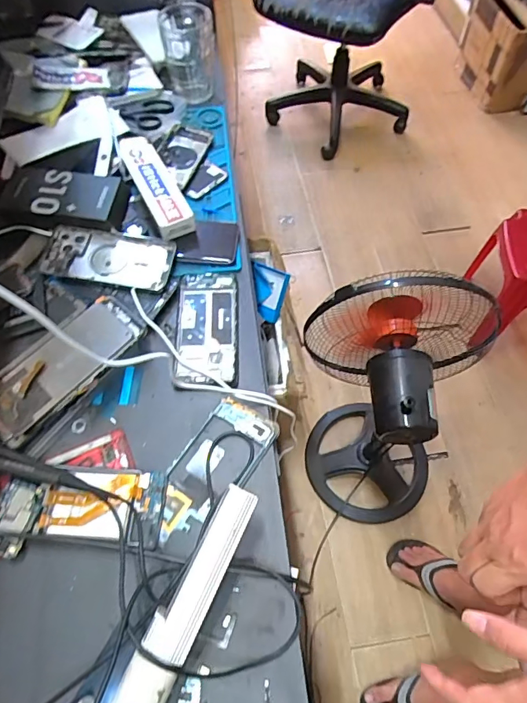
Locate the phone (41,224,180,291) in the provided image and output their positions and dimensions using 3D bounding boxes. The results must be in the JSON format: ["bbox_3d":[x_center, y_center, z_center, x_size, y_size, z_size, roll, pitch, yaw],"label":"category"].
[{"bbox_3d":[-0.197,-0.119,0.573,0.158,0.006,0.076,7,66,-1],"label":"phone"}]

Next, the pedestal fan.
[{"bbox_3d":[0.277,0.125,0.962,0.352,0.672,0.329,-16,62,-5],"label":"pedestal fan"}]

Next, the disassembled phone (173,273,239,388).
[{"bbox_3d":[-0.068,-0.032,0.540,0.072,0.005,0.157,-2,60,0],"label":"disassembled phone"}]

